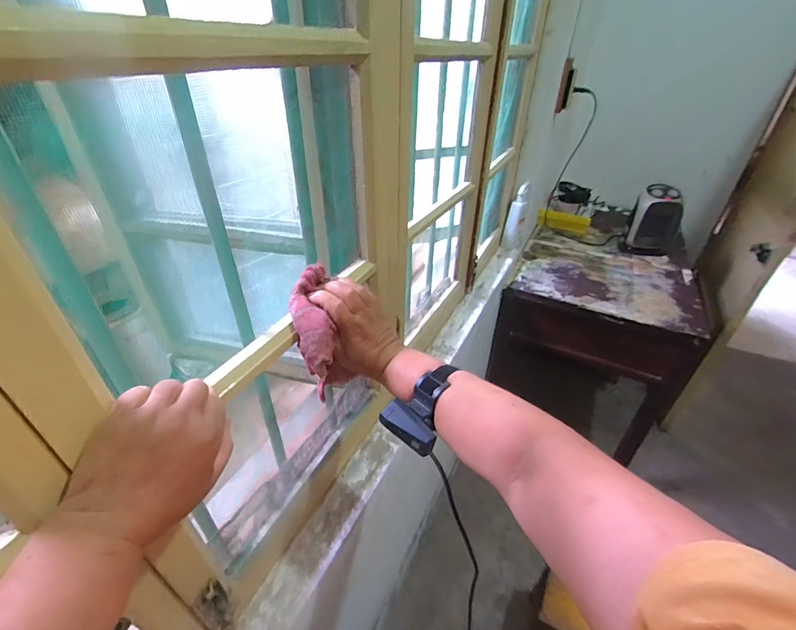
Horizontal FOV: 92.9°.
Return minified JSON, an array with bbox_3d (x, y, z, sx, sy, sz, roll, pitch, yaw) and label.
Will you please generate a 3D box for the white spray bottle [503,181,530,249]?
[{"bbox_3d":[0.467,-0.383,1.484,0.071,0.231,0.084,12,36,15],"label":"white spray bottle"}]

